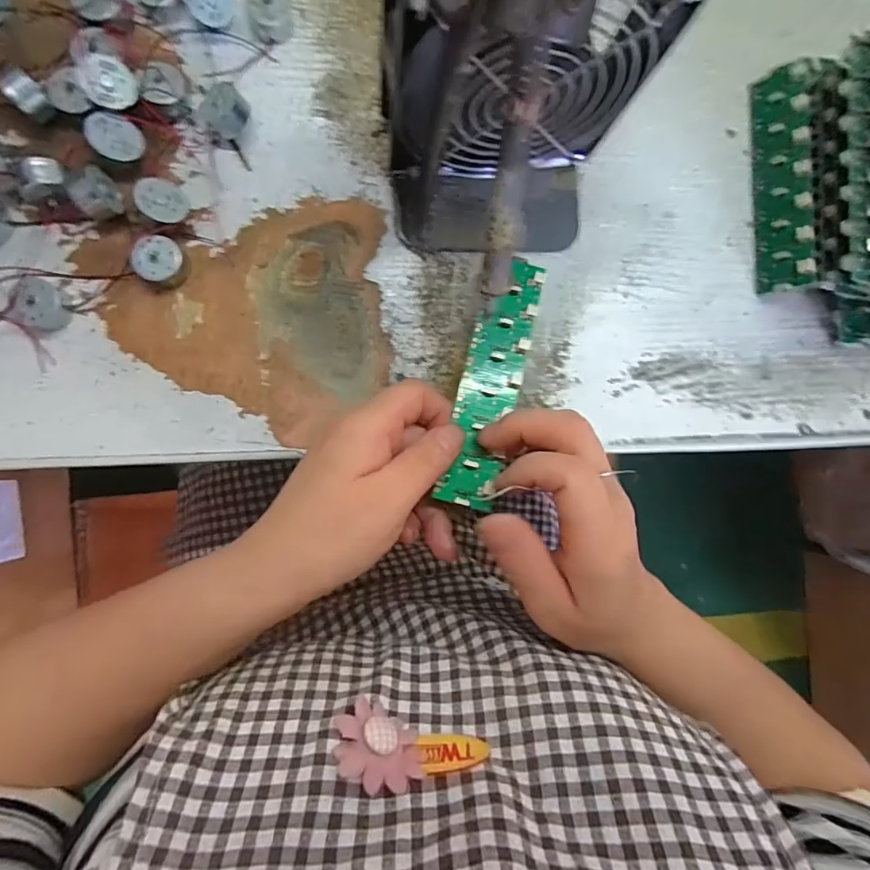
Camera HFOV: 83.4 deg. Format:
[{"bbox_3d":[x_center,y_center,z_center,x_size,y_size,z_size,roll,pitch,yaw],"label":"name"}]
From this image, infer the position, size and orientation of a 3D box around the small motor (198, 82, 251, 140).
[{"bbox_3d":[-0.112,-0.174,0.261,0.025,0.016,0.023,0,89,-8],"label":"small motor"}]

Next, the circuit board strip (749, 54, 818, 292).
[{"bbox_3d":[0.212,-0.157,0.298,0.009,0.032,0.135,1,88,-36],"label":"circuit board strip"}]

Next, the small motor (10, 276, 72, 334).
[{"bbox_3d":[-0.200,-0.065,0.247,0.020,0.015,0.024,5,88,-8],"label":"small motor"}]

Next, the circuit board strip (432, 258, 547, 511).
[{"bbox_3d":[0.030,-0.030,0.254,0.030,0.008,0.135,17,80,-8],"label":"circuit board strip"}]

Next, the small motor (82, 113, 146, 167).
[{"bbox_3d":[-0.164,-0.151,0.250,0.025,0.008,0.025,1,88,-34],"label":"small motor"}]

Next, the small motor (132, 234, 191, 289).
[{"bbox_3d":[-0.144,-0.091,0.257,0.021,0.016,0.023,0,89,-8],"label":"small motor"}]

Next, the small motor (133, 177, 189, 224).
[{"bbox_3d":[-0.141,-0.120,0.253,0.025,0.010,0.025,8,77,-37],"label":"small motor"}]

